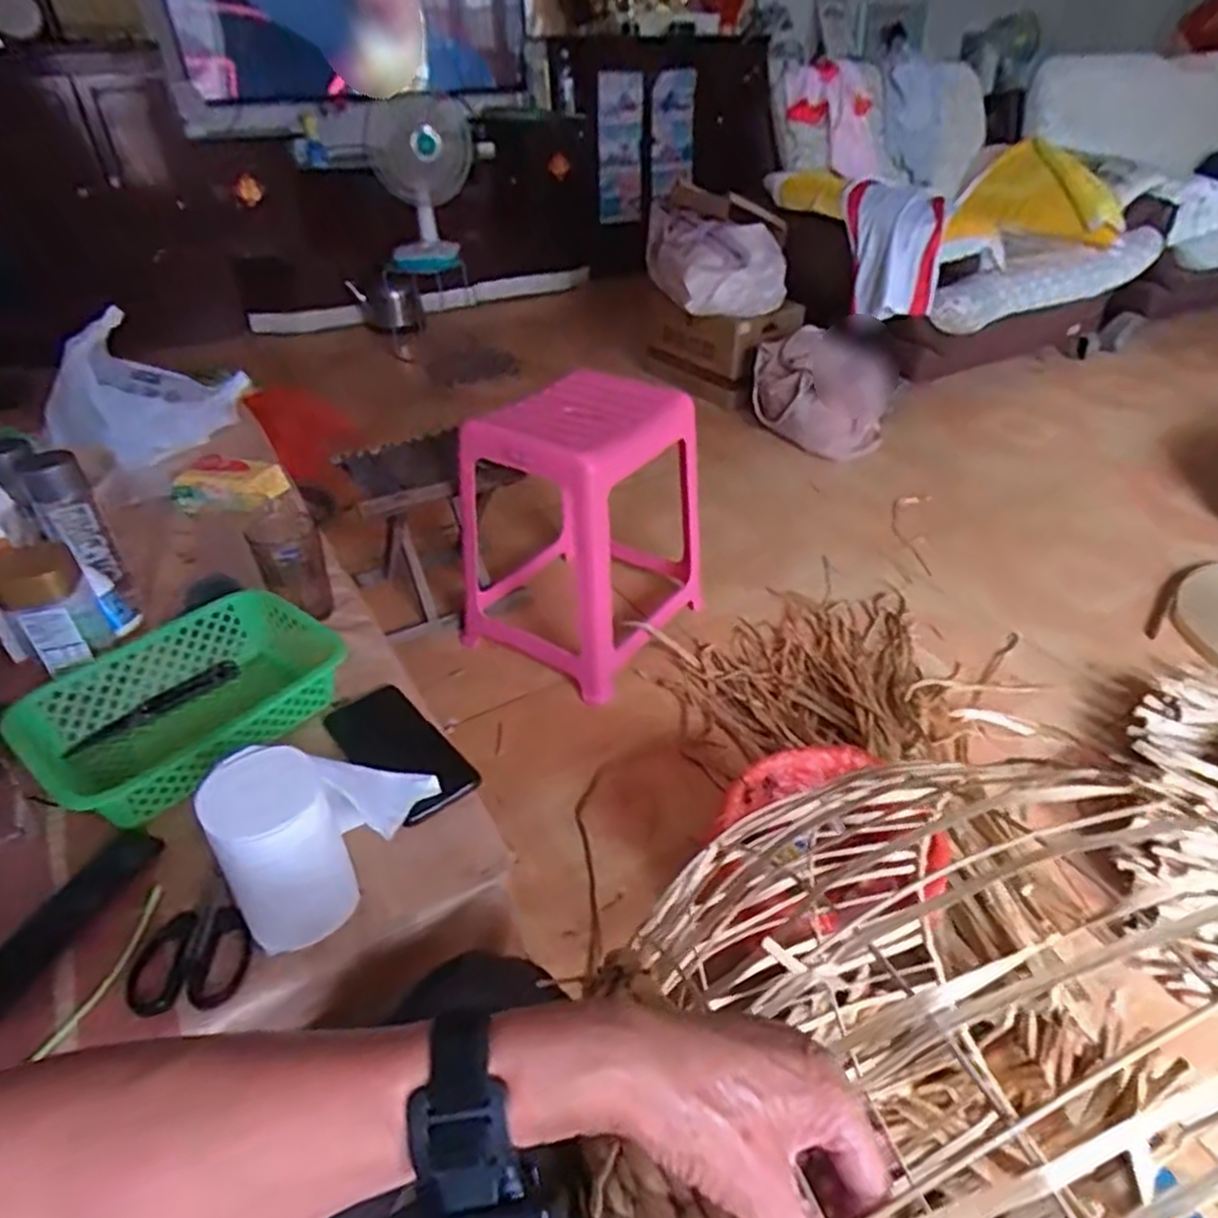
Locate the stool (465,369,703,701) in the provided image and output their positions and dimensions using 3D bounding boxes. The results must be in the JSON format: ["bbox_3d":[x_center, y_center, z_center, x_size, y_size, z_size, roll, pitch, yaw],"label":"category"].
[{"bbox_3d":[-0.061,-0.158,1.385,0.358,0.453,0.365,21,43,26],"label":"stool"}]

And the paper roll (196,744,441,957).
[{"bbox_3d":[-0.210,0.147,0.550,0.085,0.122,0.164,14,40,19],"label":"paper roll"}]

